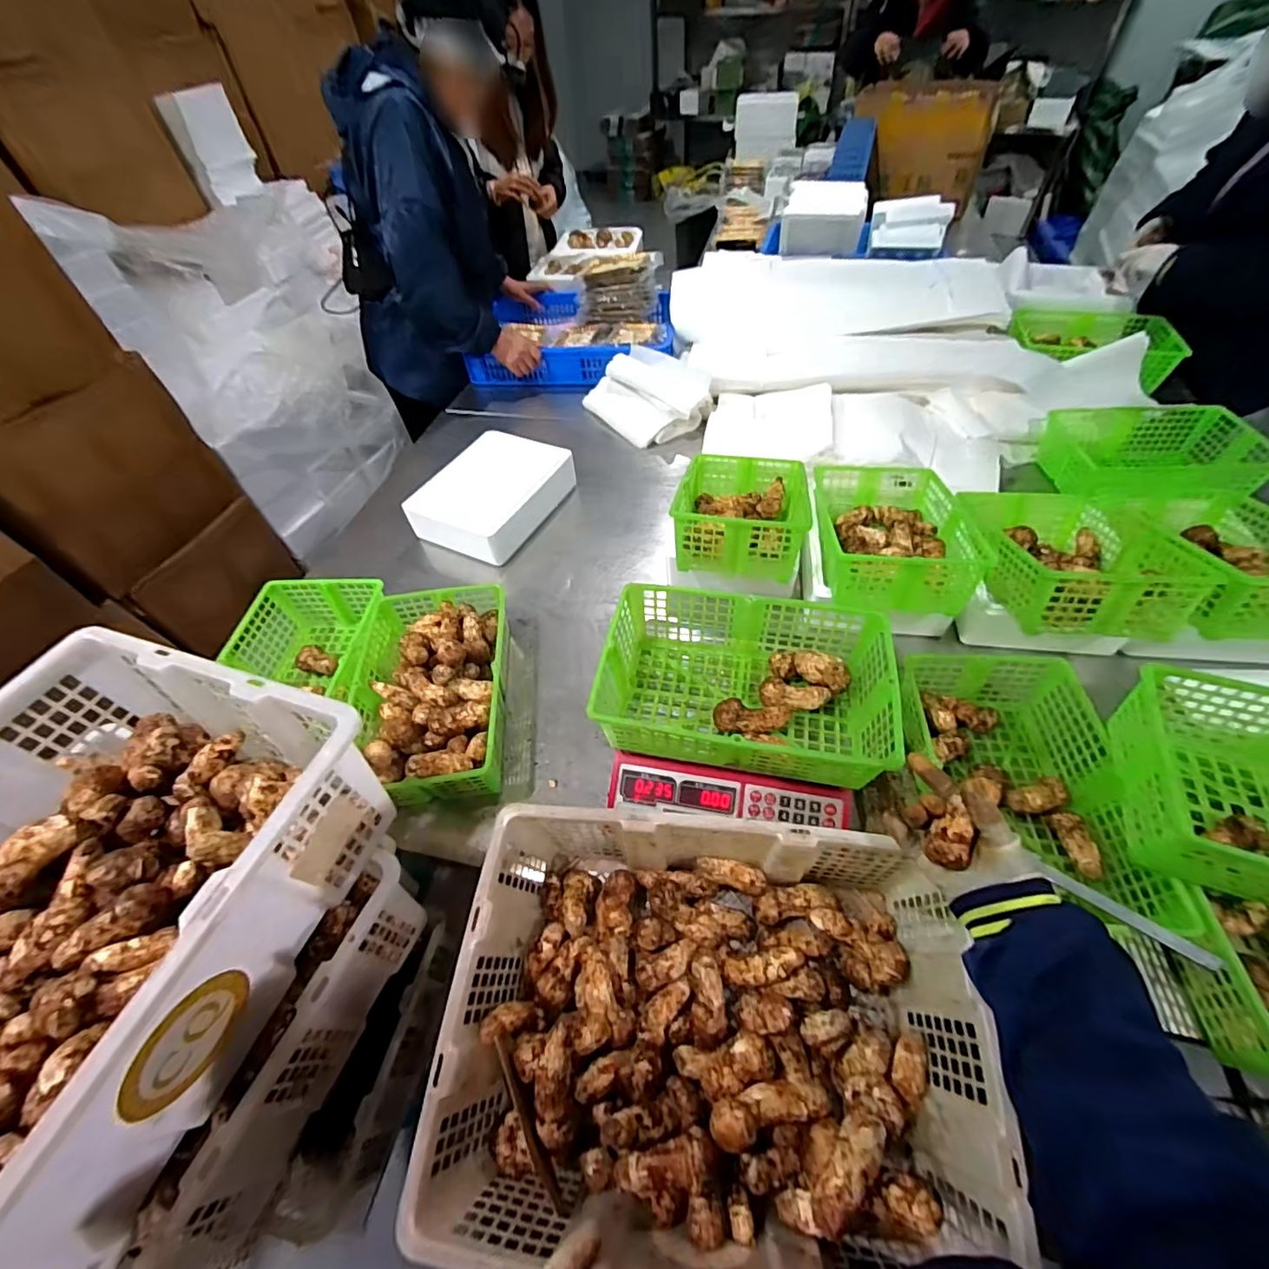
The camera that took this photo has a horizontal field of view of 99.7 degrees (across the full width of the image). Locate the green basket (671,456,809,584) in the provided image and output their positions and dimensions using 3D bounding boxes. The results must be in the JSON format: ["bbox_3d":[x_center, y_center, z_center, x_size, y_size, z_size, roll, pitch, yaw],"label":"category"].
[{"bbox_3d":[0.199,-0.229,0.979,0.220,0.107,0.327,5,33,8],"label":"green basket"}]

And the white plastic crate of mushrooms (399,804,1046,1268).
[{"bbox_3d":[0.066,0.370,0.523,0.461,0.159,0.328,2,52,6],"label":"white plastic crate of mushrooms"}]

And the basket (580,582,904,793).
[{"bbox_3d":[0.137,0.060,0.691,0.341,0.109,0.219,6,53,9],"label":"basket"}]

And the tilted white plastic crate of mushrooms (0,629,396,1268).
[{"bbox_3d":[-0.458,0.248,0.410,0.345,0.161,0.460,13,54,14],"label":"tilted white plastic crate of mushrooms"}]

